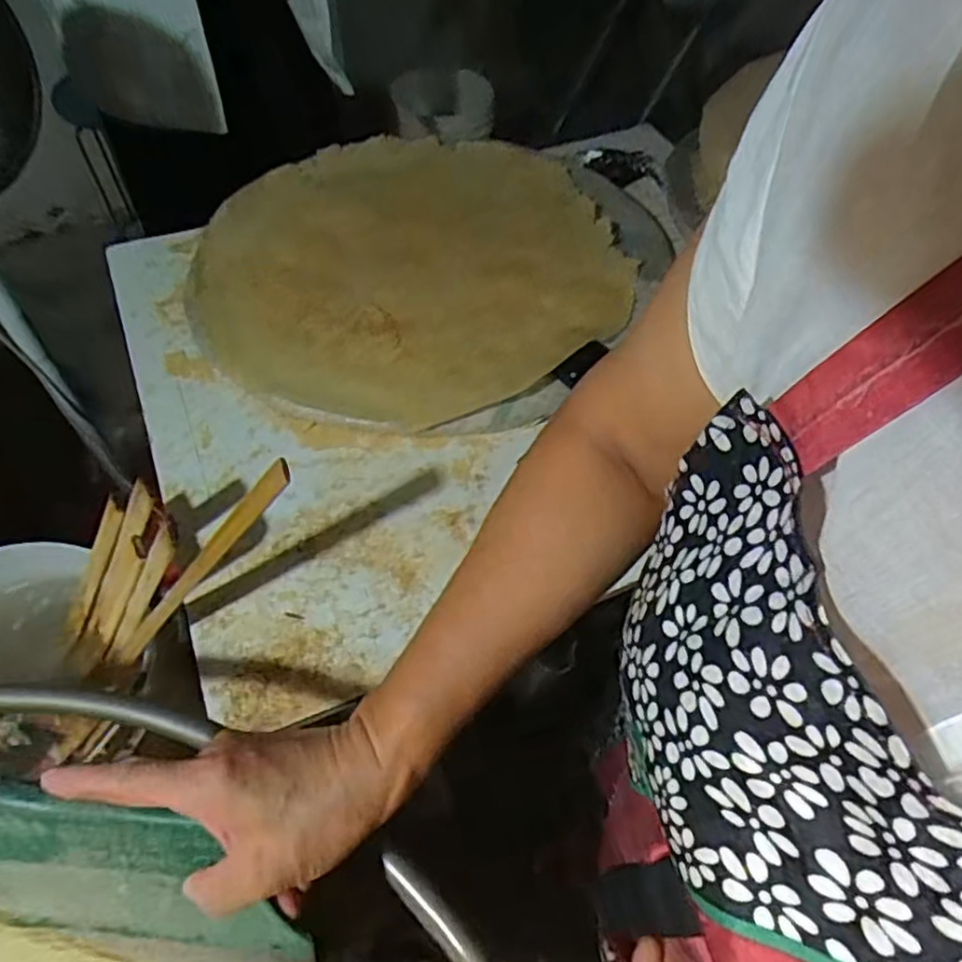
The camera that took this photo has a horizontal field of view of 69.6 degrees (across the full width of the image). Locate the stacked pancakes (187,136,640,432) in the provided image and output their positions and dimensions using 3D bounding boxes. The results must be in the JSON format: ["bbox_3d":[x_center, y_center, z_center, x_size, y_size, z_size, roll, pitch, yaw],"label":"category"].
[{"bbox_3d":[-0.106,-0.311,0.979,0.567,0.066,0.527,0,53,0],"label":"stacked pancakes"}]

